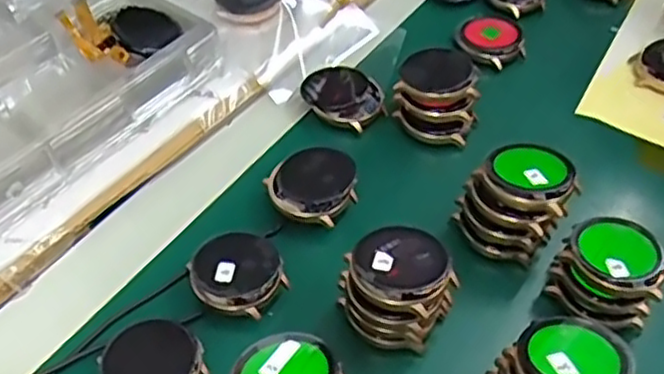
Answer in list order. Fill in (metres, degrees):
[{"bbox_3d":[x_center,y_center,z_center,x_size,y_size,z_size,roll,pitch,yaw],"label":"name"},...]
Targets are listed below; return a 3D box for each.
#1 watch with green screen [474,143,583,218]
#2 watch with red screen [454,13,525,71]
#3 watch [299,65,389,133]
[{"bbox_3d":[0.099,-0.007,0.346,0.042,0.013,0.043,-37,60,-28],"label":"watch with green screen"},{"bbox_3d":[0.108,-0.101,0.476,0.046,0.015,0.043,17,52,13],"label":"watch with red screen"},{"bbox_3d":[0.007,-0.056,0.434,0.048,0.015,0.037,39,70,6],"label":"watch"}]

